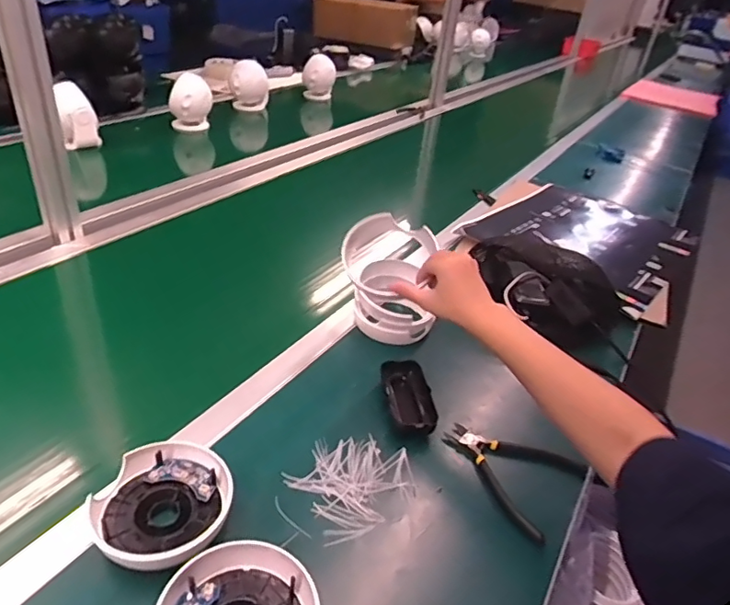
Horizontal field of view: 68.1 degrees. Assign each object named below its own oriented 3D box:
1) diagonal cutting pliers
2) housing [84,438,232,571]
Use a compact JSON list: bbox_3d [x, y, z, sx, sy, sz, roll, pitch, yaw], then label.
[{"bbox_3d":[0.153,0.176,0.589,0.141,0.013,0.119,29,39,30],"label":"diagonal cutting pliers"},{"bbox_3d":[-0.177,0.177,0.477,0.112,0.033,0.105,5,33,-3],"label":"housing"}]

